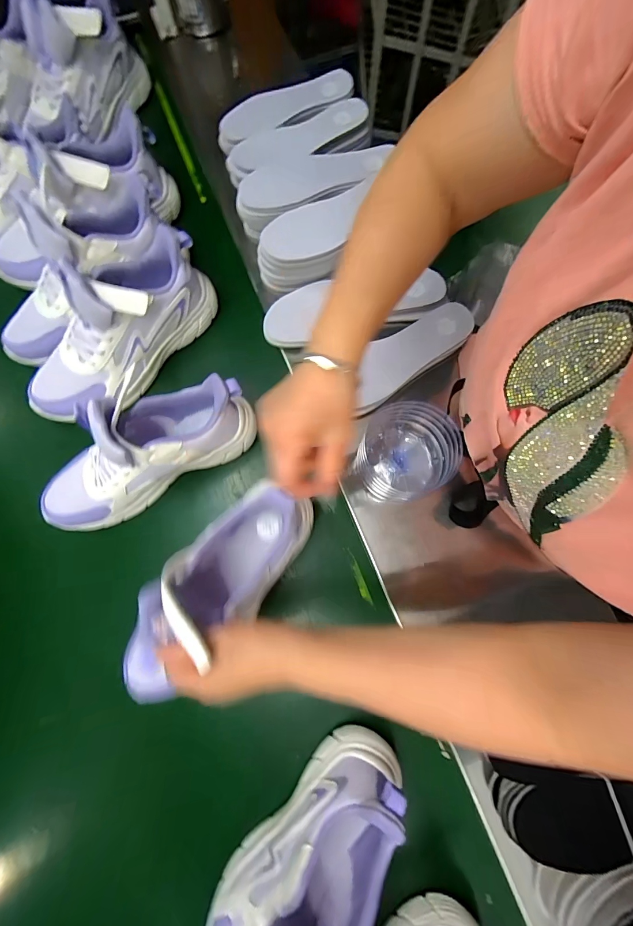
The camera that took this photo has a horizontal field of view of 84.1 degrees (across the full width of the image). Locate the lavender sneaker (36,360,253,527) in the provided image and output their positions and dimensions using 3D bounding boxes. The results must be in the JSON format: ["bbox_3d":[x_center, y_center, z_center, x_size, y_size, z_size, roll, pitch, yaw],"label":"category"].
[{"bbox_3d":[-0.209,-0.021,0.408,0.265,0.143,0.088,-30,77,-6],"label":"lavender sneaker"}]

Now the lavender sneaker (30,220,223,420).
[{"bbox_3d":[-0.258,-0.176,0.447,0.109,0.144,0.278,36,79,9],"label":"lavender sneaker"}]

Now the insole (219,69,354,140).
[{"bbox_3d":[-0.050,-0.574,0.556,0.220,0.006,0.078,-29,77,-6],"label":"insole"}]

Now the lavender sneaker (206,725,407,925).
[{"bbox_3d":[-0.013,0.394,0.316,0.098,0.119,0.261,41,80,10],"label":"lavender sneaker"}]

